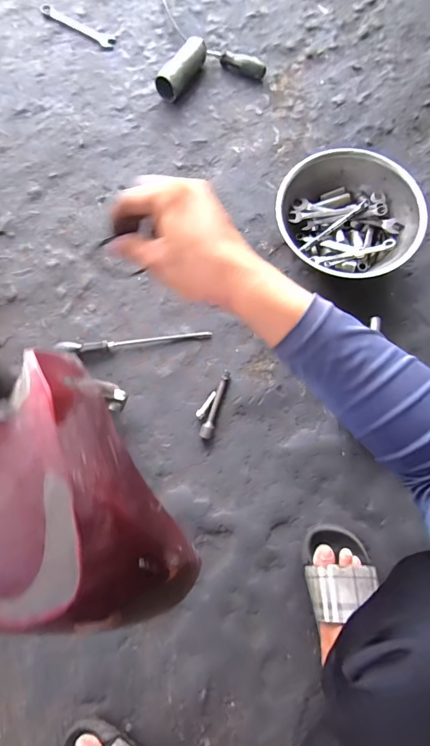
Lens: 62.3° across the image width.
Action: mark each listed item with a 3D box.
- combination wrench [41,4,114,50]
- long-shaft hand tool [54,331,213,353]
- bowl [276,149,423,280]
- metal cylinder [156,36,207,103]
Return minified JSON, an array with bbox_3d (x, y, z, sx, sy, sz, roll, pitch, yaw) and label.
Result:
[{"bbox_3d":[-0.317,-0.814,0.830,0.199,0.009,0.037,32,82,6],"label":"combination wrench"},{"bbox_3d":[-0.153,-0.059,0.684,0.290,0.034,0.023,-5,80,0],"label":"long-shaft hand tool"},{"bbox_3d":[0.249,-0.300,0.691,0.261,0.086,0.246,6,80,2],"label":"bowl"},{"bbox_3d":[-0.072,-0.665,0.778,0.055,0.052,0.147,28,81,5],"label":"metal cylinder"}]

